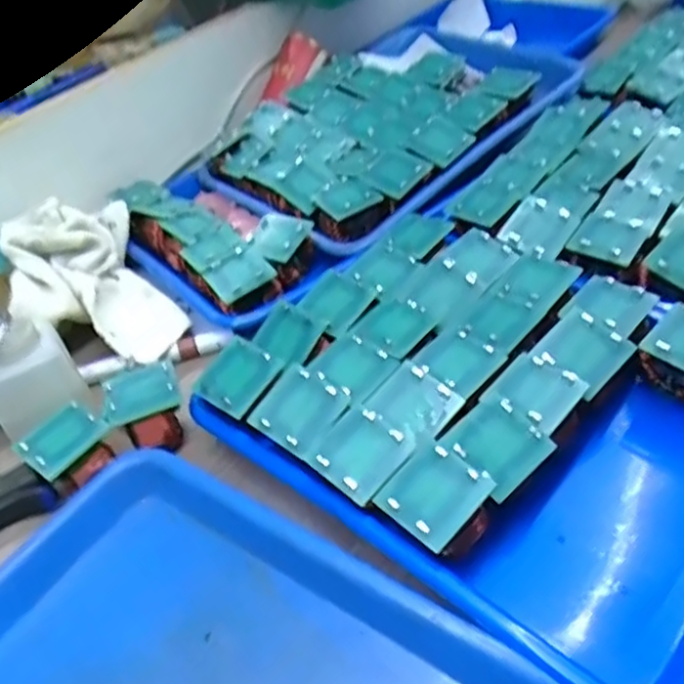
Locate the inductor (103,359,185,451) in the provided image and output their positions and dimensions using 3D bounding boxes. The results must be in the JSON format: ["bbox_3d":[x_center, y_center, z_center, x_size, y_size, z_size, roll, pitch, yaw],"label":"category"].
[{"bbox_3d":[-0.126,0.045,0.456,0.047,0.046,0.046,-20,45,-12],"label":"inductor"}]

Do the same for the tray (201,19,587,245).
[{"bbox_3d":[0.051,-0.230,0.693,0.253,0.051,0.366,30,54,31],"label":"tray"}]

